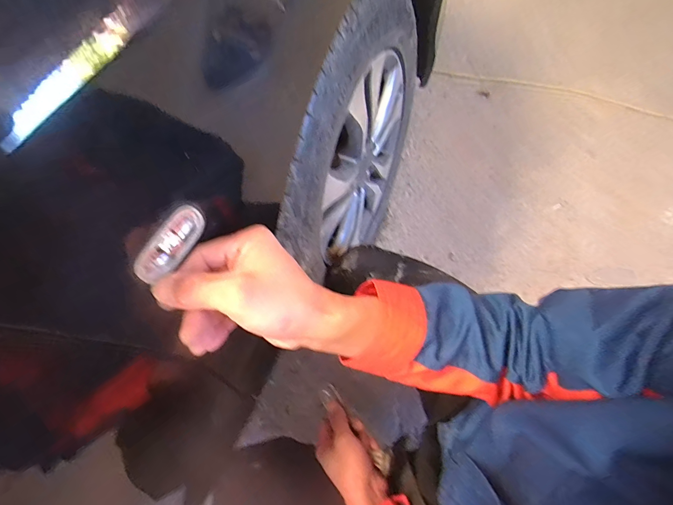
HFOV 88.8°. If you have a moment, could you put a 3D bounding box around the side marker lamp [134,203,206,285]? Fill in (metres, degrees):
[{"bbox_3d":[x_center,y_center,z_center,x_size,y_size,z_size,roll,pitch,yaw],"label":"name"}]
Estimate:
[{"bbox_3d":[-0.127,-0.007,0.258,0.013,0.028,0.063,18,67,32],"label":"side marker lamp"}]

